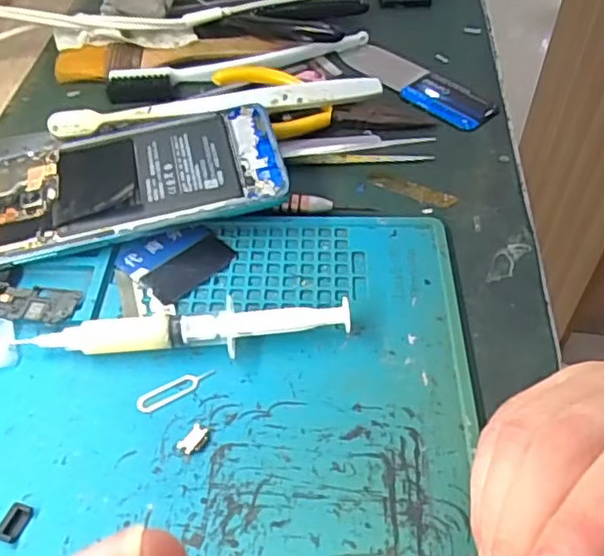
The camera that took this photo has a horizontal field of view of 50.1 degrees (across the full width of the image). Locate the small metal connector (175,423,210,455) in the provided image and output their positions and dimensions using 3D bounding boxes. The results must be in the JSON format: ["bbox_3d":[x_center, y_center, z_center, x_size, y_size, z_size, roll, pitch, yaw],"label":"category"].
[{"bbox_3d":[-0.041,0.060,0.243,0.008,0.004,0.012,25,54,21],"label":"small metal connector"}]

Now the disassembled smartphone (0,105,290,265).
[{"bbox_3d":[-0.092,-0.050,0.319,0.160,0.008,0.075,-13,52,-5],"label":"disassembled smartphone"}]

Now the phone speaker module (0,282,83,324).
[{"bbox_3d":[-0.132,0.009,0.283,0.066,0.006,0.018,6,49,6],"label":"phone speaker module"}]

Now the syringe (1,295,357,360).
[{"bbox_3d":[-0.048,0.022,0.270,0.135,0.014,0.018,-5,49,-4],"label":"syringe"}]

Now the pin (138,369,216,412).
[{"bbox_3d":[-0.051,0.044,0.260,0.033,0.004,0.008,-23,56,-19],"label":"pin"}]

